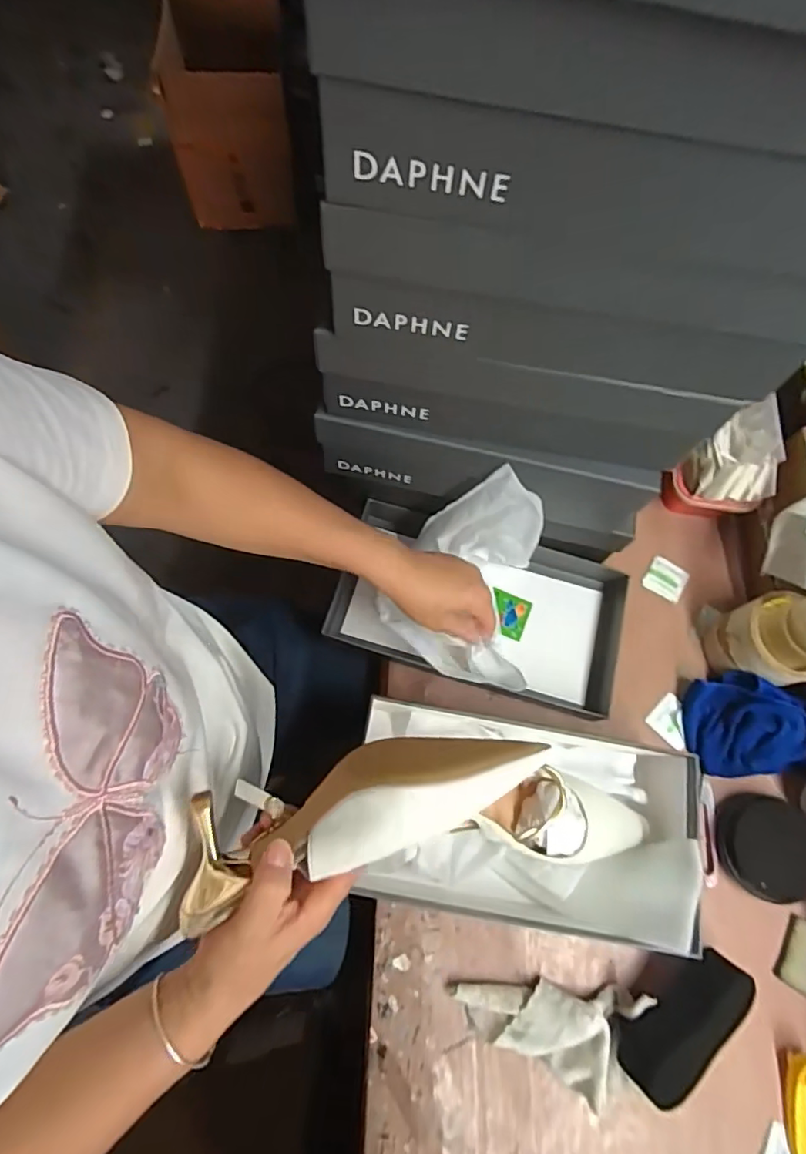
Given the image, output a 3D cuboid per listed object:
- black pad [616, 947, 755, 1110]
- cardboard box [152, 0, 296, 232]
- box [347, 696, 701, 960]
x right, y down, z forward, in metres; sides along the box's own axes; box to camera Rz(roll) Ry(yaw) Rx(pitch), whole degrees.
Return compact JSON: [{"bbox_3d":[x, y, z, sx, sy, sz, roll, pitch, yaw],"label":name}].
[{"bbox_3d":[0.243,0.387,0.476,0.126,0.047,0.065,-39,76,-14],"label":"black pad"},{"bbox_3d":[-0.456,-1.259,1.465,0.327,0.445,0.336,-2,71,-3],"label":"cardboard box"},{"bbox_3d":[0.111,0.220,0.494,0.304,0.105,0.178,10,70,1],"label":"box"}]

